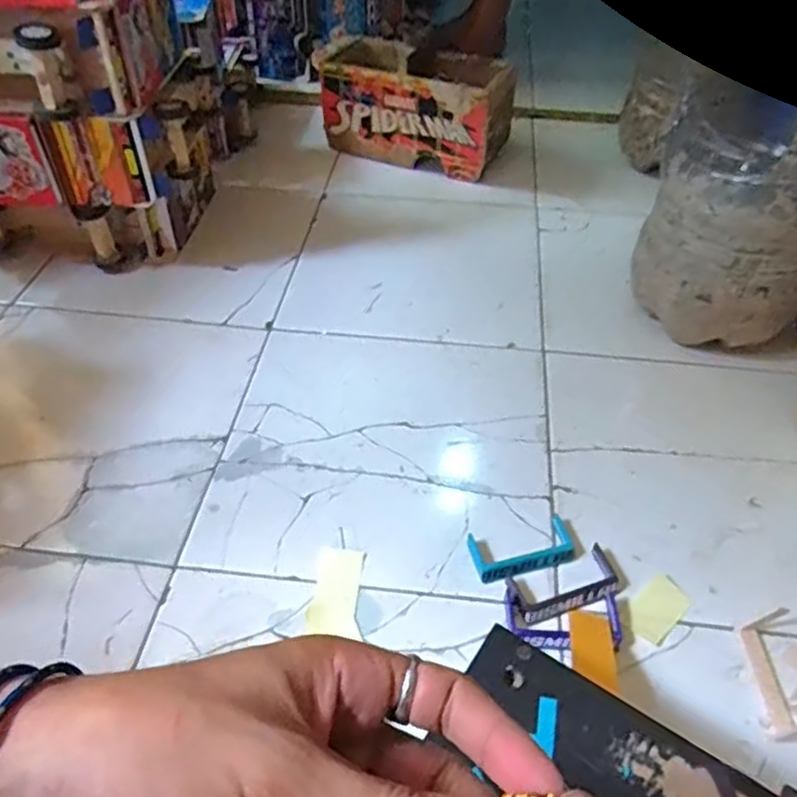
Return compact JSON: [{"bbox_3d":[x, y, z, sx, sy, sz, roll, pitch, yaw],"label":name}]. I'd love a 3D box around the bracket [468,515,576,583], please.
[{"bbox_3d":[0.133,0.160,0.715,0.110,0.009,0.056,-8,47,-10],"label":"bracket"}]

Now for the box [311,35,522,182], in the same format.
[{"bbox_3d":[0.029,-0.563,1.300,0.360,0.207,0.147,18,48,15],"label":"box"}]

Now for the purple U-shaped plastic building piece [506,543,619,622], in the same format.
[{"bbox_3d":[0.171,0.188,0.684,0.112,0.010,0.051,-13,48,-14],"label":"purple U-shaped plastic building piece"}]

